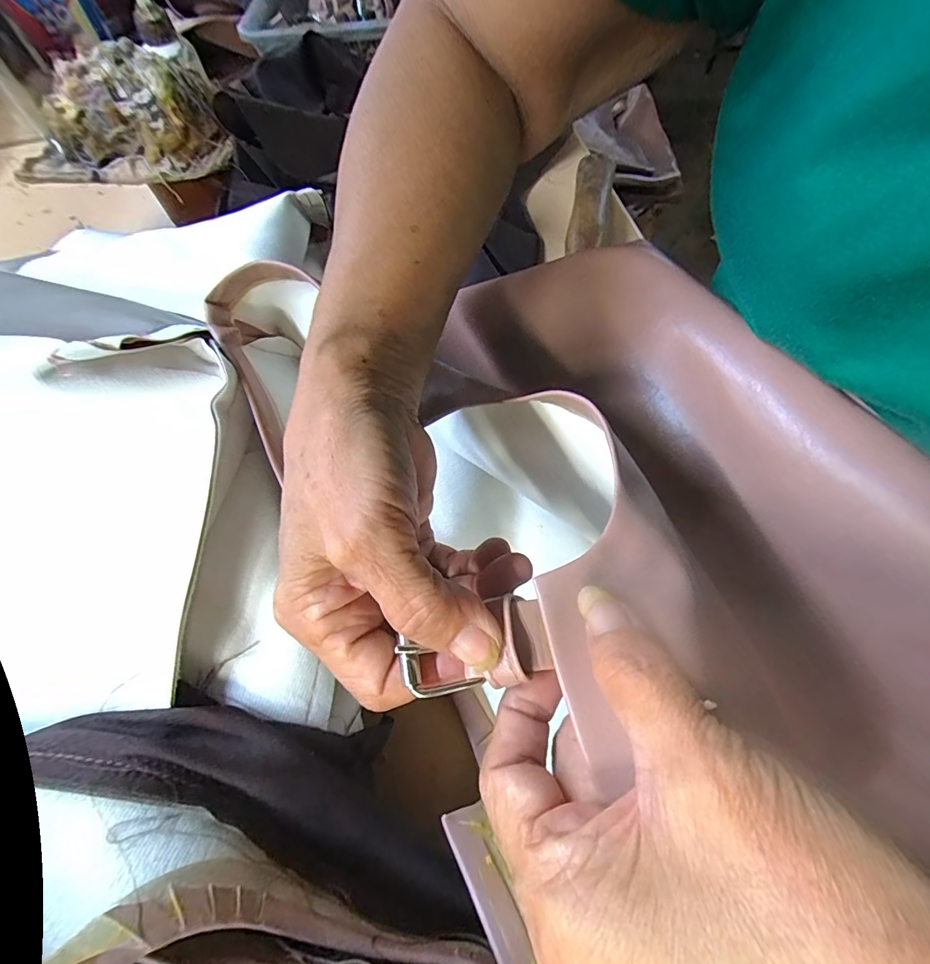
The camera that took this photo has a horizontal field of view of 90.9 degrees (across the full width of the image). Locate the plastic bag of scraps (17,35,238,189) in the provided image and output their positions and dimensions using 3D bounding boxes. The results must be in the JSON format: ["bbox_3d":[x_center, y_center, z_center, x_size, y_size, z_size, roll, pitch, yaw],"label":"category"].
[{"bbox_3d":[-0.270,-0.291,0.358,0.160,0.058,0.095,2,63,5],"label":"plastic bag of scraps"}]

